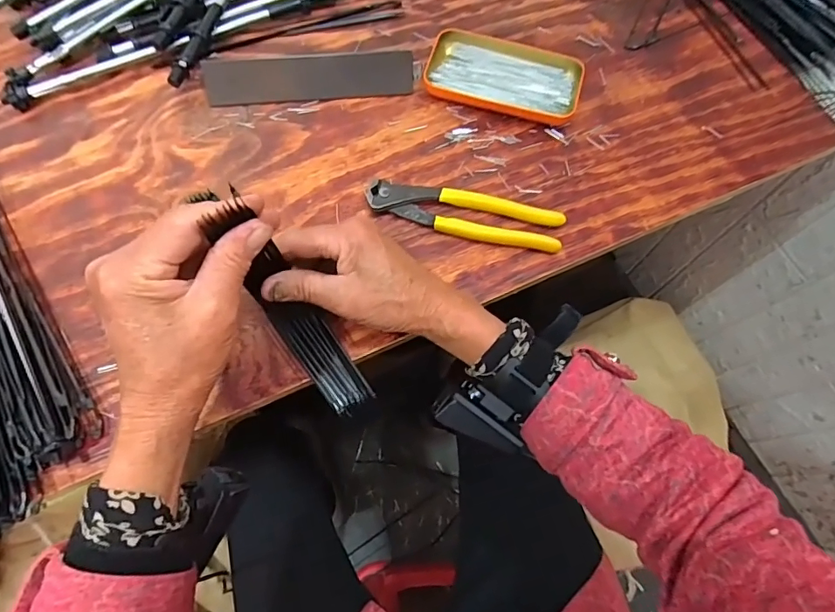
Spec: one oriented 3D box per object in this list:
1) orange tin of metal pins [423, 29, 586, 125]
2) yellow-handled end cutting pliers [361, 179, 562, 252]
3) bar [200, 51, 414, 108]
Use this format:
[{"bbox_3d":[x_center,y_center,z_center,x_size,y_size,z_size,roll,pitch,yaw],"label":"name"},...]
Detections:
[{"bbox_3d":[0.085,-0.221,0.473,0.144,0.021,0.077,19,68,6],"label":"orange tin of metal pins"},{"bbox_3d":[0.039,-0.077,0.415,0.164,0.014,0.039,16,68,5],"label":"yellow-handled end cutting pliers"},{"bbox_3d":[-0.100,-0.214,0.462,0.191,0.008,0.038,-6,111,-5],"label":"bar"}]

